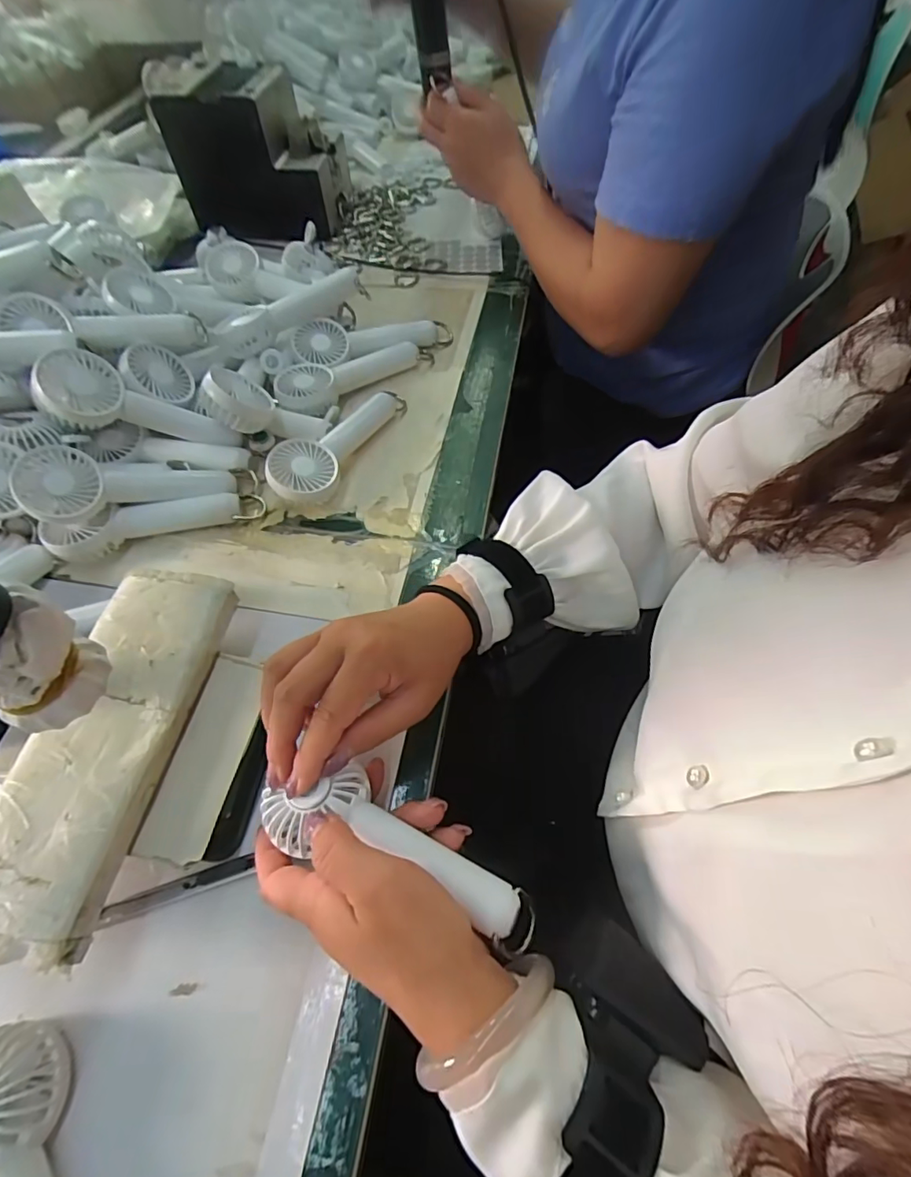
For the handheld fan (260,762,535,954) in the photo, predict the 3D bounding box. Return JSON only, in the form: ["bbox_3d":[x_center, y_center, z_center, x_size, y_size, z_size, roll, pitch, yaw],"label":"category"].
[{"bbox_3d":[-0.029,0.137,0.277,0.150,0.036,0.050,22,61,11],"label":"handheld fan"}]

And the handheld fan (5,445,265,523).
[{"bbox_3d":[-0.248,-0.083,0.413,0.165,0.031,0.048,-6,55,-27],"label":"handheld fan"}]

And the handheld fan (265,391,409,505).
[{"bbox_3d":[-0.104,-0.133,0.459,0.047,0.039,0.162,21,61,15],"label":"handheld fan"}]

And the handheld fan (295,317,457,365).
[{"bbox_3d":[-0.084,-0.260,0.536,0.165,0.037,0.055,-21,60,-10],"label":"handheld fan"}]

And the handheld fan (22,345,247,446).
[{"bbox_3d":[-0.263,-0.149,0.435,0.145,0.030,0.056,13,50,-36],"label":"handheld fan"}]

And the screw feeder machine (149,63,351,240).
[{"bbox_3d":[-0.243,-0.541,0.648,0.185,0.152,0.101,0,58,2],"label":"screw feeder machine"}]

